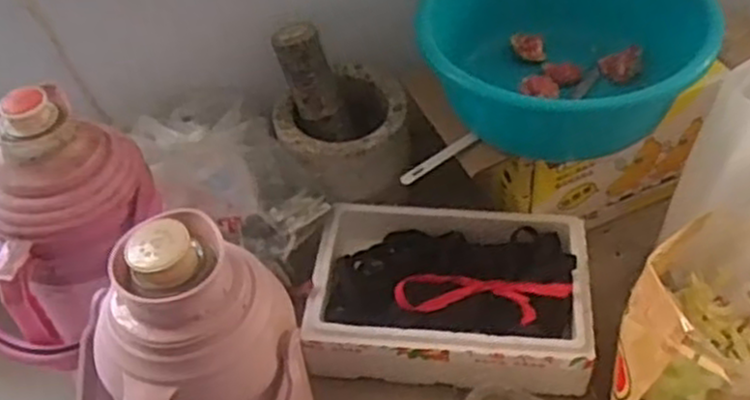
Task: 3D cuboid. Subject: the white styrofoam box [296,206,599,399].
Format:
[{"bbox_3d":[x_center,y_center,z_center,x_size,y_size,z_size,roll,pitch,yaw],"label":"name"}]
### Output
[{"bbox_3d":[0.086,0.114,0.893,0.308,0.076,0.214,4,47,8],"label":"white styrofoam box"}]

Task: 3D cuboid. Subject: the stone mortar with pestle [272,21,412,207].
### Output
[{"bbox_3d":[-0.040,-0.103,0.959,0.163,0.194,0.151,-10,47,-5],"label":"stone mortar with pestle"}]

